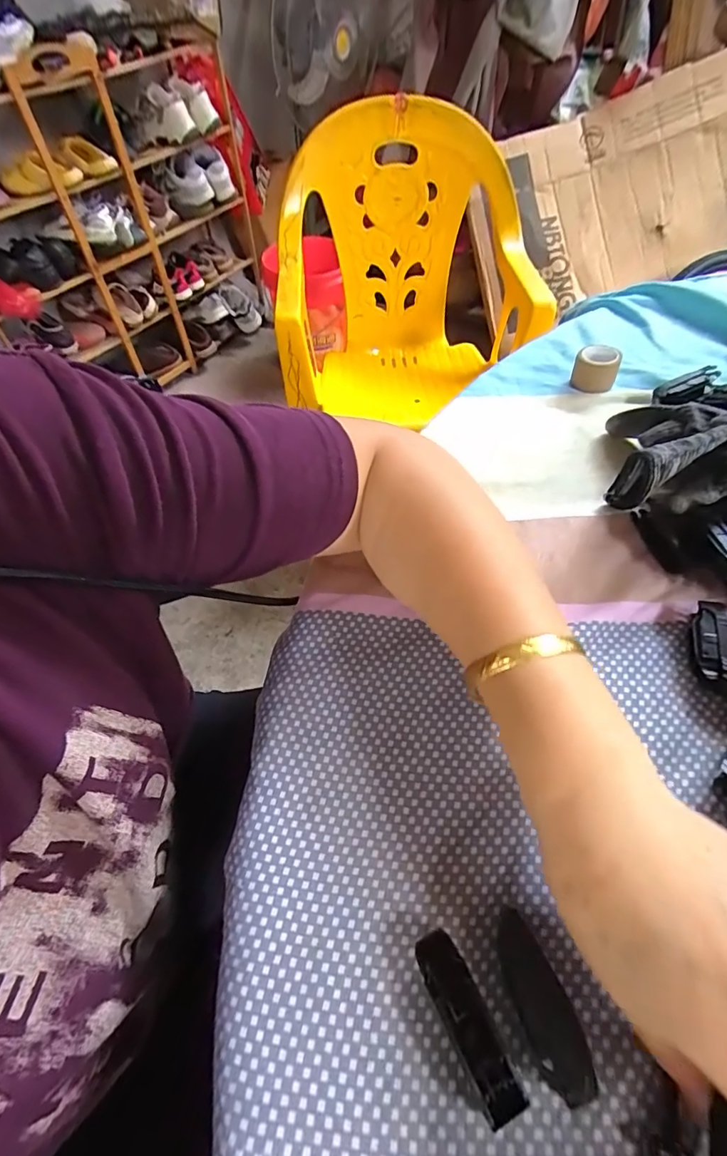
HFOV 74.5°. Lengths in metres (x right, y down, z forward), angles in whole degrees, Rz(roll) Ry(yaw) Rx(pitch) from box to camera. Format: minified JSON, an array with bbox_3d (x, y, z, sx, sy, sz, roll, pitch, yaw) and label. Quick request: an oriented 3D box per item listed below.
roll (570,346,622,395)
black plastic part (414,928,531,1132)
[{"bbox_3d":[0.194,-0.176,0.400,0.034,0.029,0.034,-2,55,3],"label":"roll"},{"bbox_3d":[0.039,0.166,0.180,0.017,0.017,0.054,-26,57,-14],"label":"black plastic part"}]

